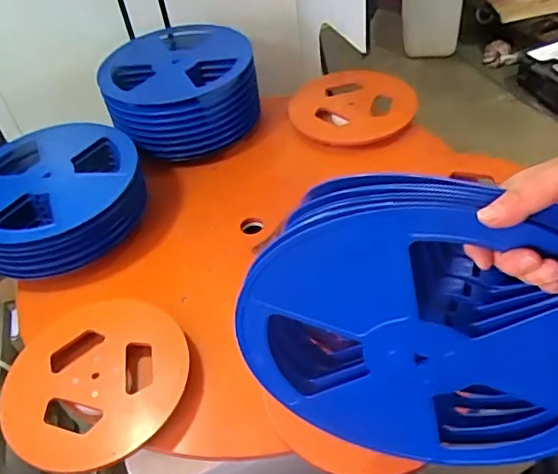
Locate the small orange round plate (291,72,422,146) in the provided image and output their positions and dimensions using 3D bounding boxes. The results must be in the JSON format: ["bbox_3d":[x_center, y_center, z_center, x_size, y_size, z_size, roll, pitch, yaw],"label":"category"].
[{"bbox_3d":[0.160,-0.290,1.229,0.266,0.031,0.221,-5,46,2],"label":"small orange round plate"}]

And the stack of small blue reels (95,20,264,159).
[{"bbox_3d":[-0.228,-0.337,1.259,0.316,0.160,0.322,-21,47,-12],"label":"stack of small blue reels"}]

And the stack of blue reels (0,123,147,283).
[{"bbox_3d":[-0.410,-0.088,1.042,0.309,0.105,0.292,-22,47,-13],"label":"stack of blue reels"}]

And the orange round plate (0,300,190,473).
[{"bbox_3d":[-0.275,0.202,0.830,0.262,0.025,0.268,-5,44,5],"label":"orange round plate"}]

